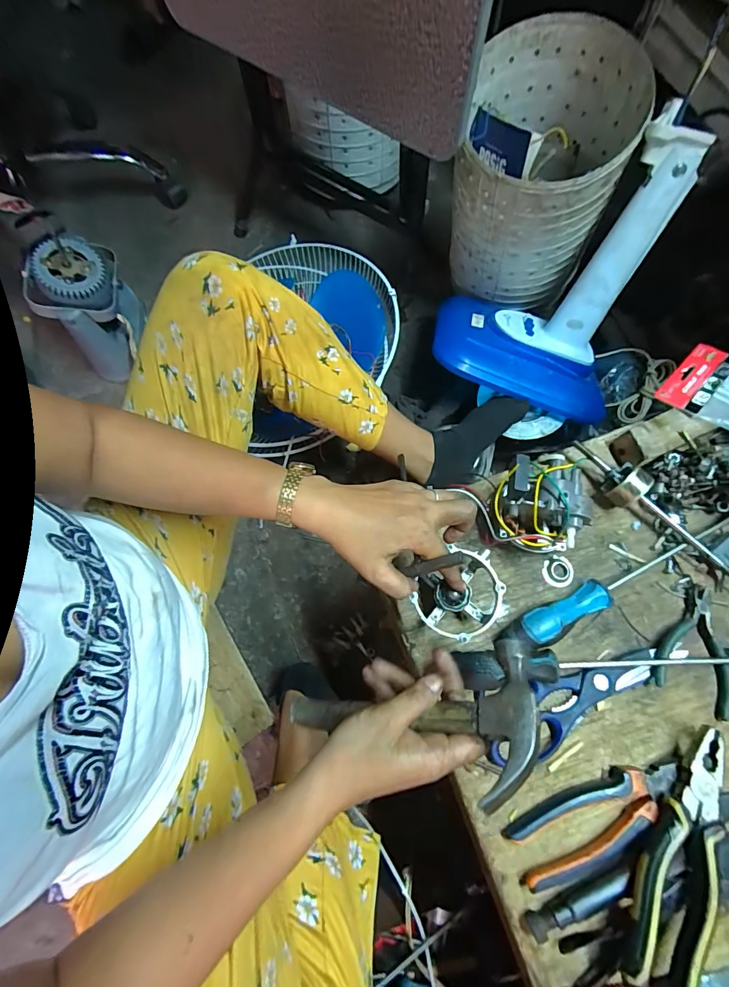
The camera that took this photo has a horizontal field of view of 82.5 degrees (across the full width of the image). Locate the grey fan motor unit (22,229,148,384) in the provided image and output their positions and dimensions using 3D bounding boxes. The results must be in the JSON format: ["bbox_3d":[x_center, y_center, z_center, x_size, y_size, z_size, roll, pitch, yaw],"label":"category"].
[{"bbox_3d":[-0.506,-0.352,0.793,0.167,0.199,0.138,-42,77,-11],"label":"grey fan motor unit"}]

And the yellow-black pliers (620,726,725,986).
[{"bbox_3d":[0.258,0.291,0.338,0.053,0.034,0.192,28,75,9],"label":"yellow-black pliers"}]

